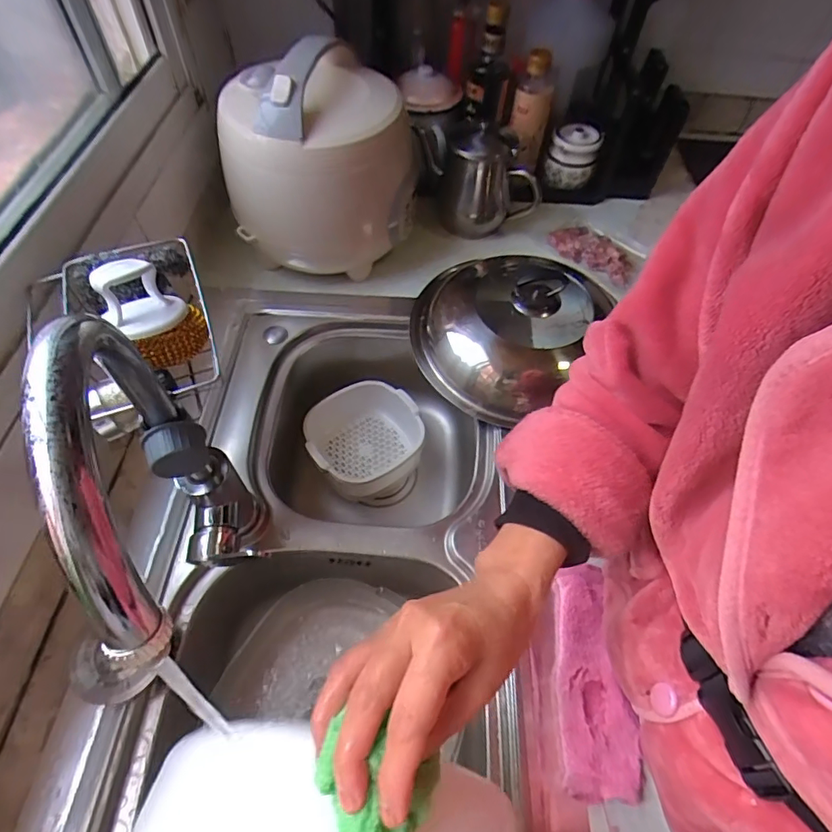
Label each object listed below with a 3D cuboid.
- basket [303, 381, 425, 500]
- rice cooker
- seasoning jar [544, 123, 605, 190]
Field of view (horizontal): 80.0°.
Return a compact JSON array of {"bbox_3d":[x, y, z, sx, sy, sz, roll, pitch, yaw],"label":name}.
[{"bbox_3d":[-0.073,0.033,0.712,0.151,0.073,0.147,-22,61,-16],"label":"basket"},{"bbox_3d":[-0.116,-0.351,0.689,0.236,0.241,0.251,5,57,0],"label":"rice cooker"},{"bbox_3d":[0.262,-0.434,0.830,0.082,0.072,0.072,13,58,6],"label":"seasoning jar"}]

